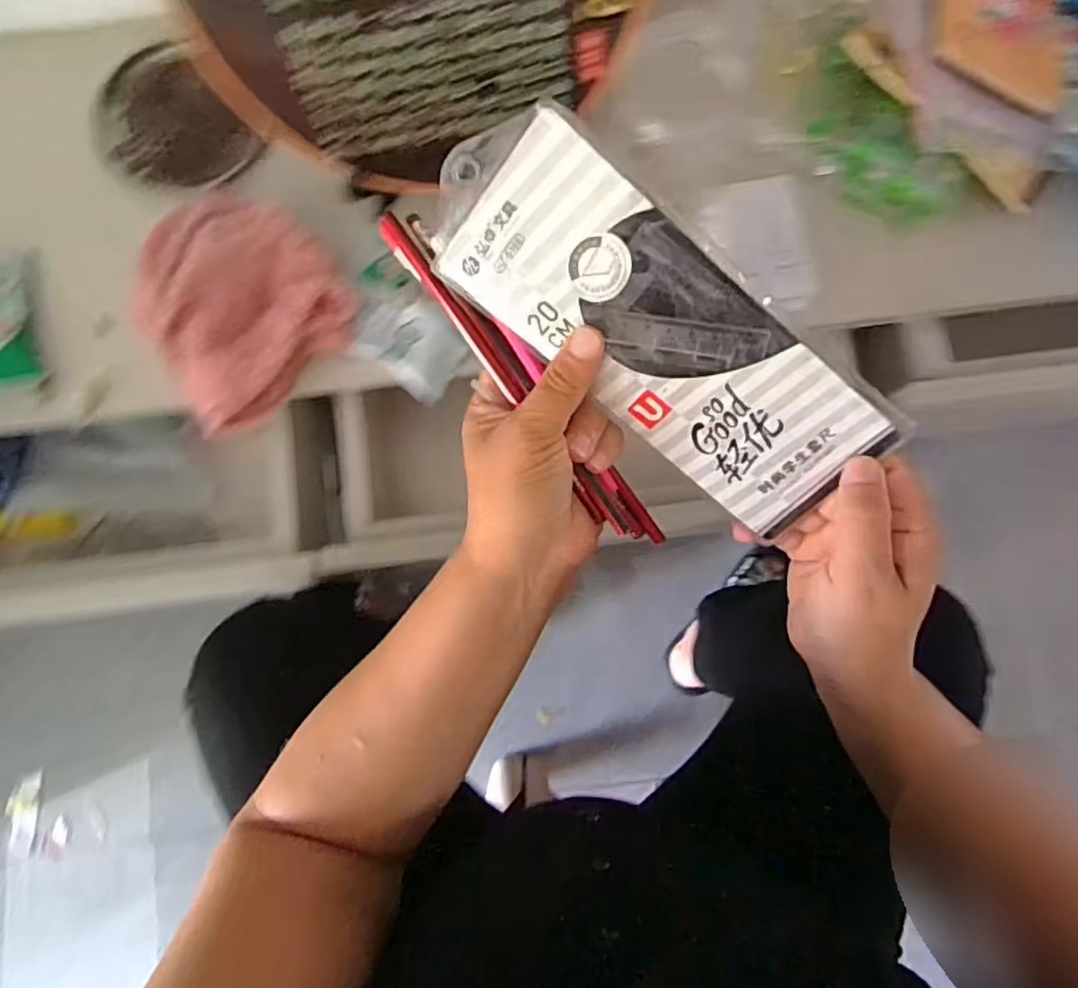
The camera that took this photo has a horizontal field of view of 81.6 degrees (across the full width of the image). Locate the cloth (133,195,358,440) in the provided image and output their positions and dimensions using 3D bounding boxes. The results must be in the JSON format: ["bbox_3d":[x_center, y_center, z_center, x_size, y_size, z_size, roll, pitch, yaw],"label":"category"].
[{"bbox_3d":[-0.229,-0.149,0.469,0.142,0.039,0.168,-36,82,-4],"label":"cloth"}]

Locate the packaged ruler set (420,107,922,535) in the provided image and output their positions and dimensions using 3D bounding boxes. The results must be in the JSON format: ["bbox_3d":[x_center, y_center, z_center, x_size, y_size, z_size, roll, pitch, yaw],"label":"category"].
[{"bbox_3d":[0.054,-0.069,0.281,0.221,0.007,0.082,37,120,-10],"label":"packaged ruler set"}]

